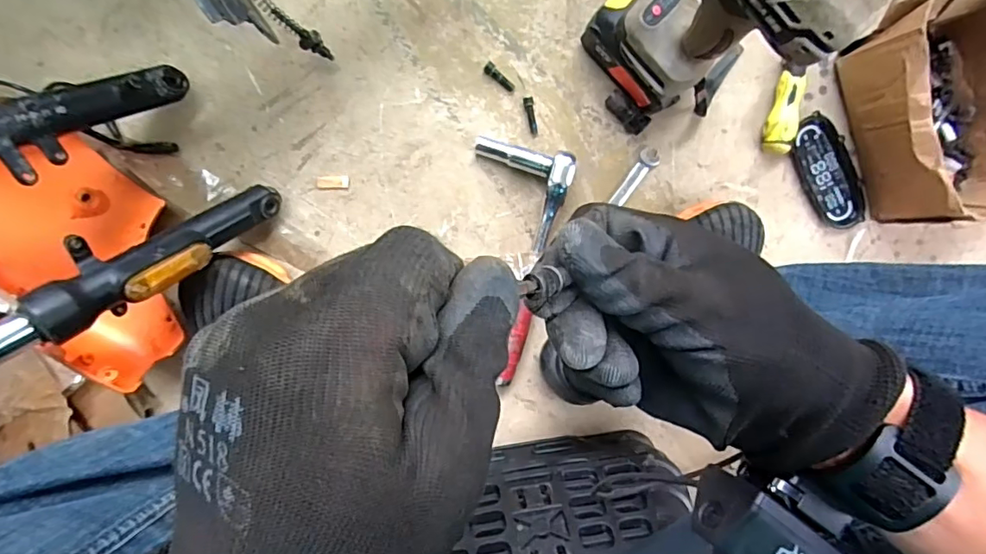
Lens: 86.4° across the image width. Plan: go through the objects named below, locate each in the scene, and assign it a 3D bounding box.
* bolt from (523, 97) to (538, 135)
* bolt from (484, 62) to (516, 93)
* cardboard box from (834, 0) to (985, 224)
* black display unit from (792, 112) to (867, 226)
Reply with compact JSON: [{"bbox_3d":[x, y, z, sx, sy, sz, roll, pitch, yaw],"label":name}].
[{"bbox_3d":[0.039,-0.166,0.542,0.010,0.008,0.037,-14,98,-4],"label":"bolt"},{"bbox_3d":[0.007,-0.204,0.535,0.038,0.007,0.011,36,92,-9],"label":"bolt"},{"bbox_3d":[0.461,-0.174,0.536,0.146,0.098,0.217,-19,98,-3],"label":"cardboard box"},{"bbox_3d":[0.370,-0.114,0.580,0.058,0.009,0.128,-30,99,-2],"label":"black display unit"}]

